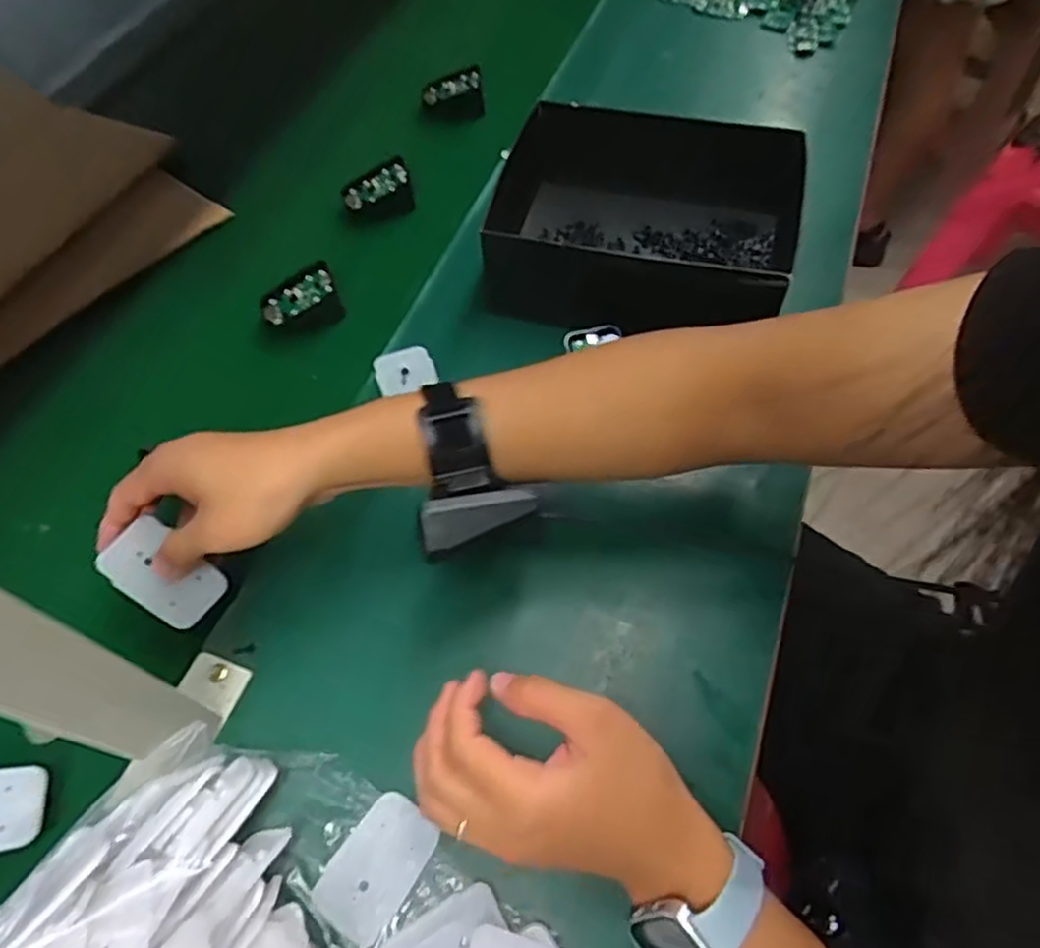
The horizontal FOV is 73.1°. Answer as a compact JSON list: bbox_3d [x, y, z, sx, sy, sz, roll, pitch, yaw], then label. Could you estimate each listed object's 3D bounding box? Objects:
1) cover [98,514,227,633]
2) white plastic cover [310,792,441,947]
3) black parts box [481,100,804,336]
[{"bbox_3d":[-0.218,0.062,0.432,0.044,0.004,0.067,-46,107,-11],"label":"cover"},{"bbox_3d":[-0.078,0.214,0.384,0.043,0.004,0.066,28,63,19],"label":"white plastic cover"},{"bbox_3d":[0.101,-0.207,0.597,0.267,0.091,0.189,7,58,7],"label":"black parts box"}]

